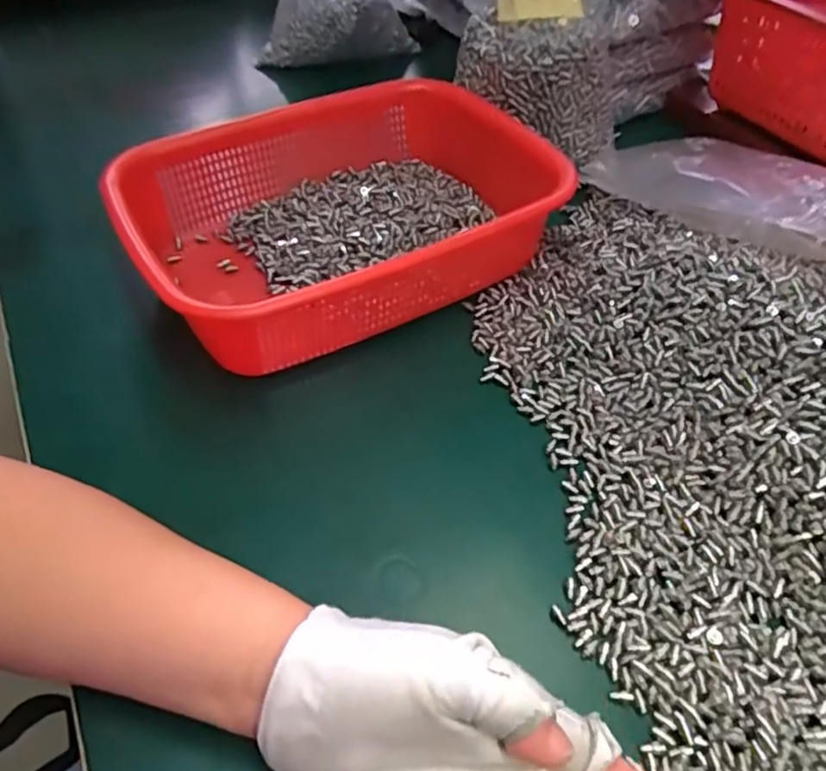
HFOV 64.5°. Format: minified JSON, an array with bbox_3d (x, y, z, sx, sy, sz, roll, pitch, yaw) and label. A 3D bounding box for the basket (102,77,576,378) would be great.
[{"bbox_3d":[-0.045,-0.122,0.461,0.288,0.068,0.211,-28,54,-21],"label":"basket"}]

